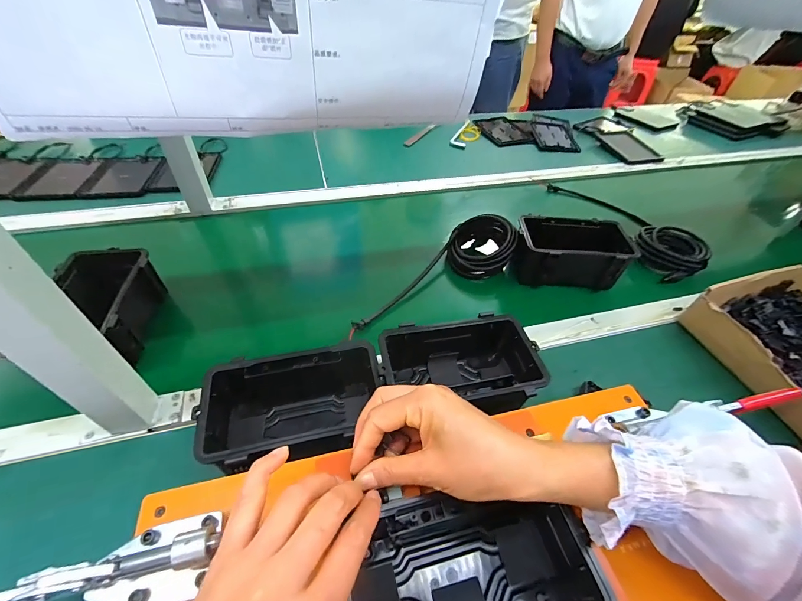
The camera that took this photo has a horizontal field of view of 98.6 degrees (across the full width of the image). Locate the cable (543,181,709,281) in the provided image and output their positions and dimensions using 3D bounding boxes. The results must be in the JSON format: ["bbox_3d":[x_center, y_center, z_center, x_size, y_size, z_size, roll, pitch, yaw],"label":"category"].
[{"bbox_3d":[0.443,-0.173,0.698,0.113,0.039,0.341,-18,51,-19],"label":"cable"}]

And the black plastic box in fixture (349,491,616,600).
[{"bbox_3d":[0.047,0.211,0.258,0.171,0.080,0.093,-8,49,-11],"label":"black plastic box in fixture"}]

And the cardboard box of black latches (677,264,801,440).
[{"bbox_3d":[0.553,0.059,0.475,0.225,0.063,0.207,-12,49,-14],"label":"cardboard box of black latches"}]

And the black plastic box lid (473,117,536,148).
[{"bbox_3d":[0.289,-0.487,1.000,0.116,0.024,0.169,-16,50,-17],"label":"black plastic box lid"}]

